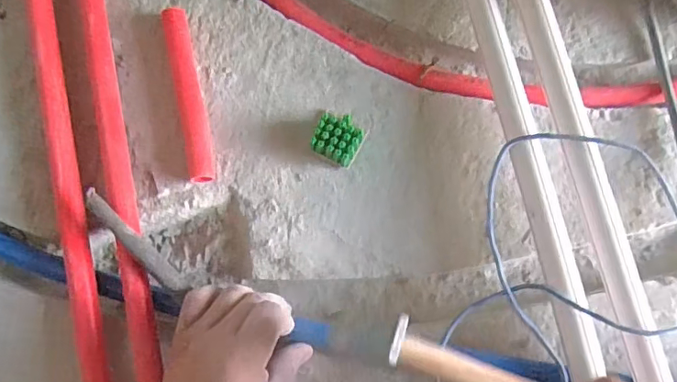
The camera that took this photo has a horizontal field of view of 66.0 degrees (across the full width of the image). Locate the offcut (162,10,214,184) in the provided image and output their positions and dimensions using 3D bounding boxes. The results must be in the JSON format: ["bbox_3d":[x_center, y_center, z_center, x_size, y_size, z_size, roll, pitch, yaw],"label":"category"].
[{"bbox_3d":[-0.127,-0.082,0.445,0.021,0.024,0.151,-11,81,-4],"label":"offcut"}]

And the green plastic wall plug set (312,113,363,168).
[{"bbox_3d":[-0.002,-0.043,0.441,0.038,0.027,0.038,27,81,2],"label":"green plastic wall plug set"}]

